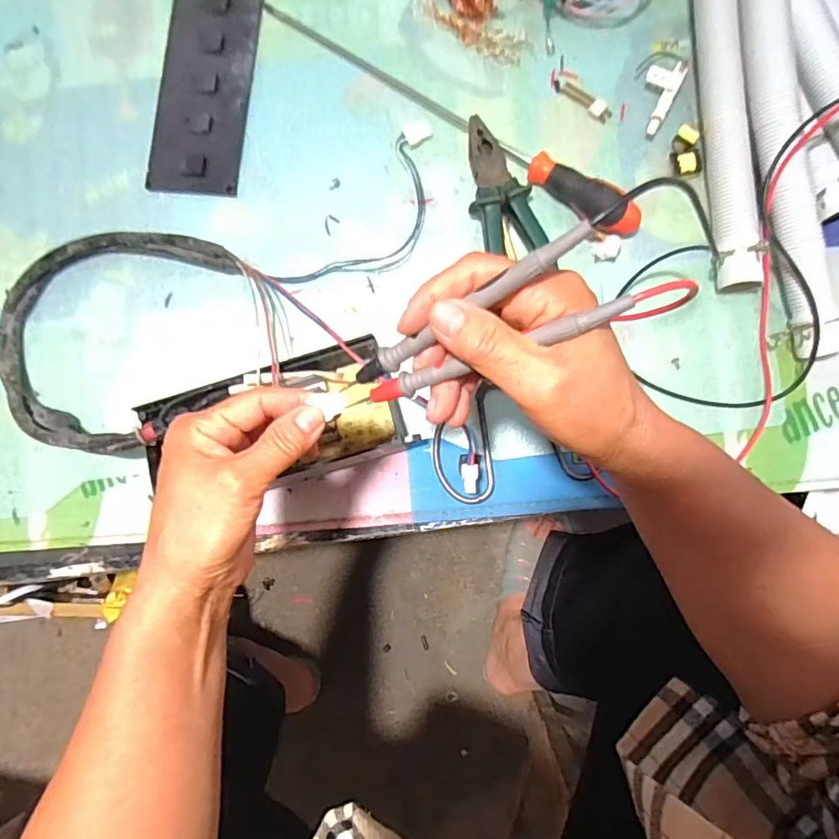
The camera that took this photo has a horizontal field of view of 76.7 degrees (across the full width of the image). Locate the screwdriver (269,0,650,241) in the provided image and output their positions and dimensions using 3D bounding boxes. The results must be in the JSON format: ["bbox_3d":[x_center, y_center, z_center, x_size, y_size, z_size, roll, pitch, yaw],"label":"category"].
[{"bbox_3d":[0.023,-0.272,0.461,0.385,0.030,0.026,37,89,6],"label":"screwdriver"}]

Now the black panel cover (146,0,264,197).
[{"bbox_3d":[-0.198,-0.308,0.491,0.086,0.010,0.197,6,86,5],"label":"black panel cover"}]

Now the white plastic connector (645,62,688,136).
[{"bbox_3d":[0.205,-0.279,0.456,0.029,0.016,0.064,25,88,6],"label":"white plastic connector"}]

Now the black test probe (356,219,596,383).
[{"bbox_3d":[0.019,-0.048,0.237,0.127,0.007,0.009,-29,83,30],"label":"black test probe"}]

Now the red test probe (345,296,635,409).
[{"bbox_3d":[0.027,-0.027,0.245,0.139,0.006,0.010,-17,84,25],"label":"red test probe"}]

